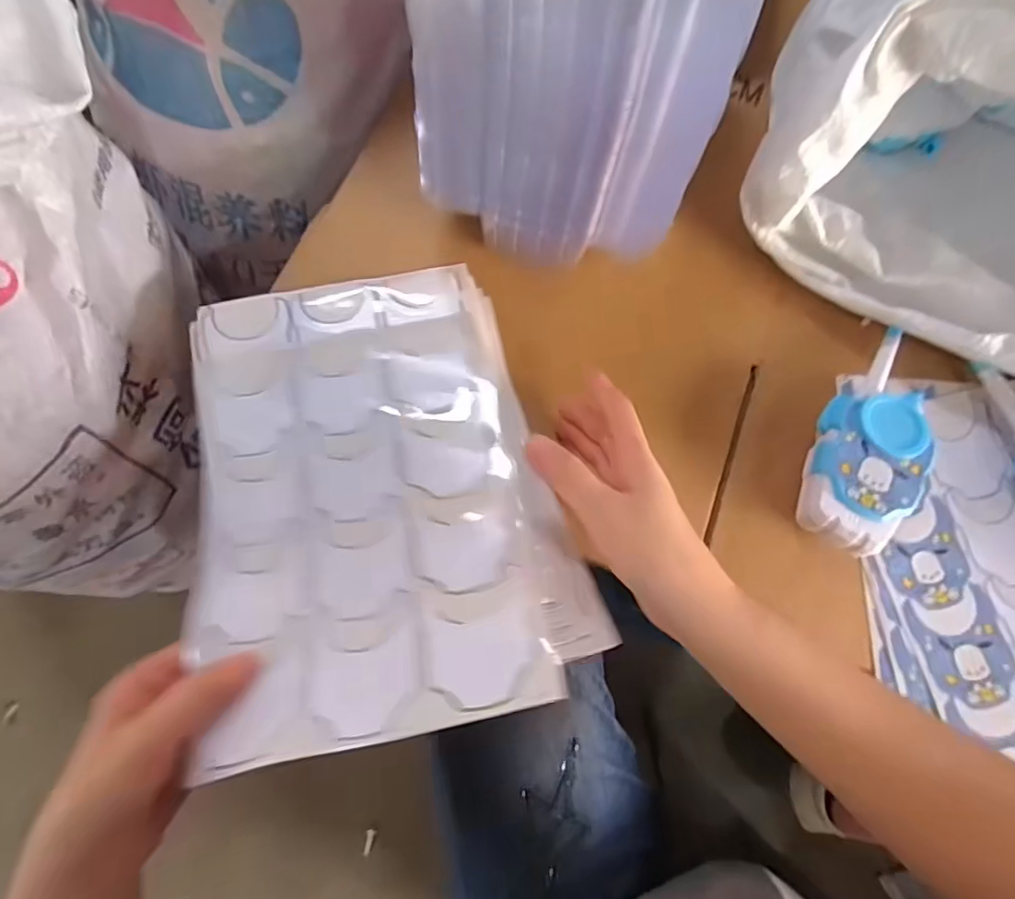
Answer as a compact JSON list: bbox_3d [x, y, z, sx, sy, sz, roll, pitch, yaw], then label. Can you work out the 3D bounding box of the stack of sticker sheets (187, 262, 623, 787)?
[{"bbox_3d":[-0.084,0.013,0.338,0.211,0.030,0.293,-14,63,-4],"label":"stack of sticker sheets"}]

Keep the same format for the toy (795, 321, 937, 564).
[{"bbox_3d":[0.242,-0.010,0.370,0.067,0.036,0.170,24,75,6],"label":"toy"}]

